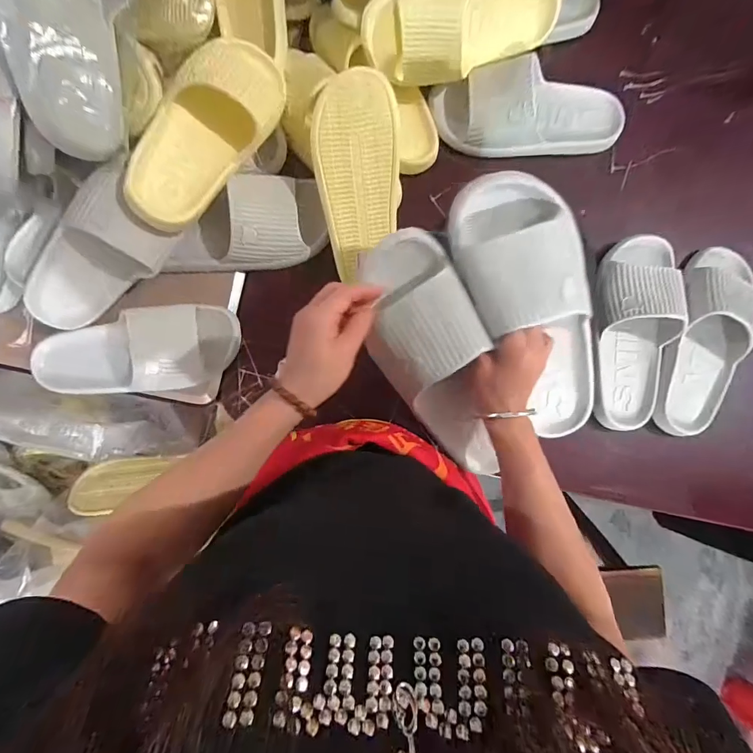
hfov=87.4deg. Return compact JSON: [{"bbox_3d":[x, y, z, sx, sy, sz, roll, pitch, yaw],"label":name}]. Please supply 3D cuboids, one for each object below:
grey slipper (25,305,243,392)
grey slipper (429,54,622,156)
[{"bbox_3d":[-0.303,-0.027,0.489,0.244,0.069,0.094,-11,88,-4],"label":"grey slipper"},{"bbox_3d":[0.214,-0.365,0.540,0.271,0.067,0.099,-4,88,-4],"label":"grey slipper"}]

